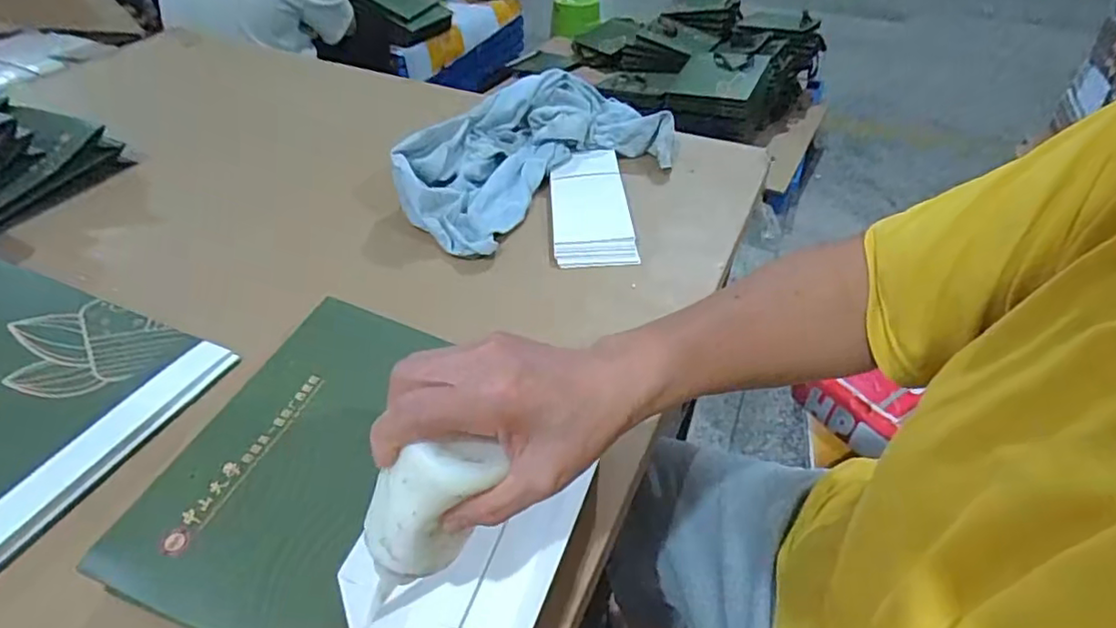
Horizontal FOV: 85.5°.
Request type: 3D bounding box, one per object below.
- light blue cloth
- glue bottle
[{"bbox_3d":[-0.039,-0.217,0.794,0.367,0.062,0.224,-32,66,-25],"label":"light blue cloth"},{"bbox_3d":[-0.068,0.106,0.298,0.042,0.111,0.034,8,32,-37],"label":"glue bottle"}]

